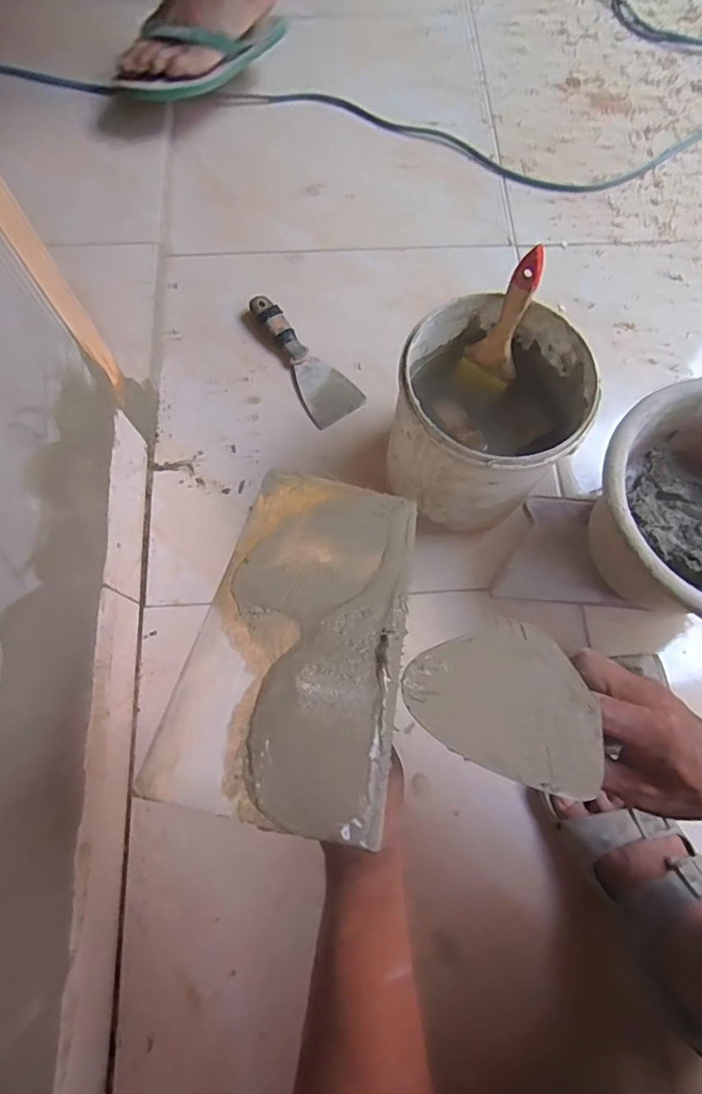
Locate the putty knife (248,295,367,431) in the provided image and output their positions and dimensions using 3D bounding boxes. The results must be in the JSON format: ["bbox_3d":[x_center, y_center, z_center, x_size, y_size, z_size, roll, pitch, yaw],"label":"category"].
[{"bbox_3d":[-0.058,-0.246,0.693,0.067,0.024,0.195,-30,77,-9],"label":"putty knife"}]

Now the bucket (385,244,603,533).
[{"bbox_3d":[0.133,-0.133,0.559,0.175,0.212,0.174,0,74,-1],"label":"bucket"}]

